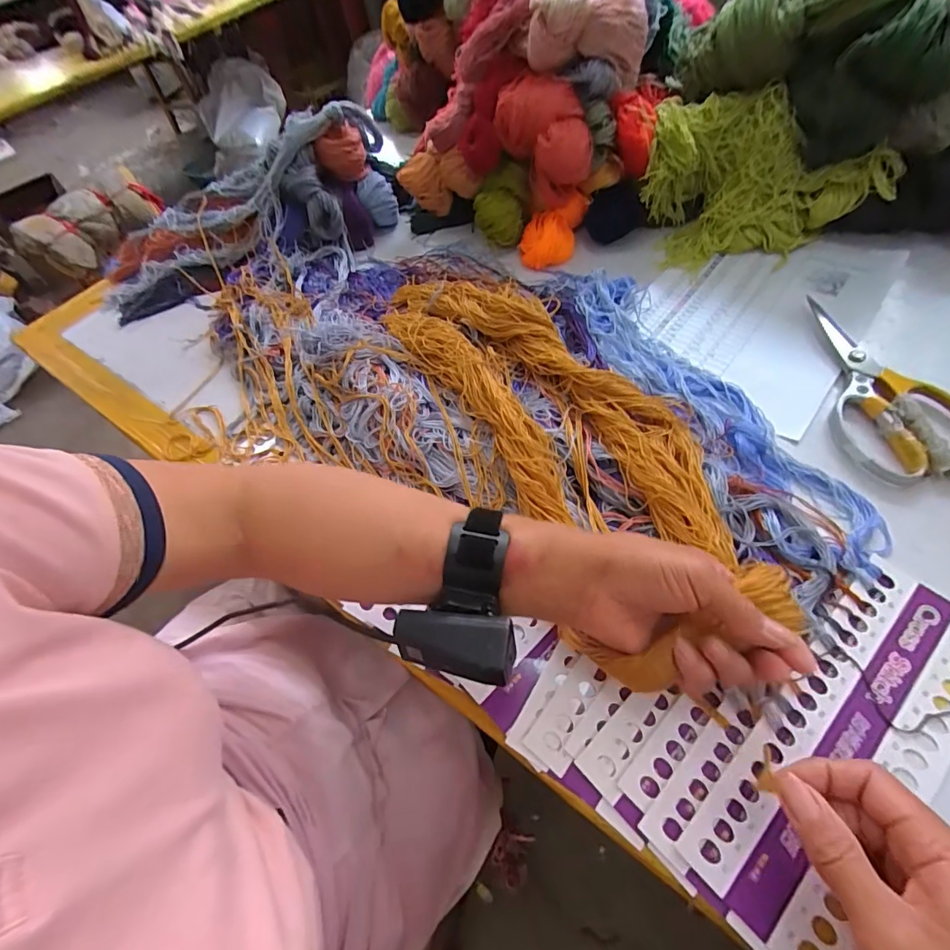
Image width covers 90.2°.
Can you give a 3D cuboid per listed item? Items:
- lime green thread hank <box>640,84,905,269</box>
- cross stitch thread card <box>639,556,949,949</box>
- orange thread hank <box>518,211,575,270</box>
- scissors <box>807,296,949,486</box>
[{"bbox_3d":[0.313,-0.337,0.538,0.230,0.118,0.155,-10,55,3],"label":"lime green thread hank"},{"bbox_3d":[0.220,0.153,0.286,0.241,0.007,0.100,-41,62,-17],"label":"cross stitch thread card"},{"bbox_3d":[0.091,-0.303,0.607,0.069,0.040,0.075,2,56,11],"label":"orange thread hank"},{"bbox_3d":[0.350,-0.086,0.417,0.091,0.021,0.211,-5,56,8],"label":"scissors"}]

